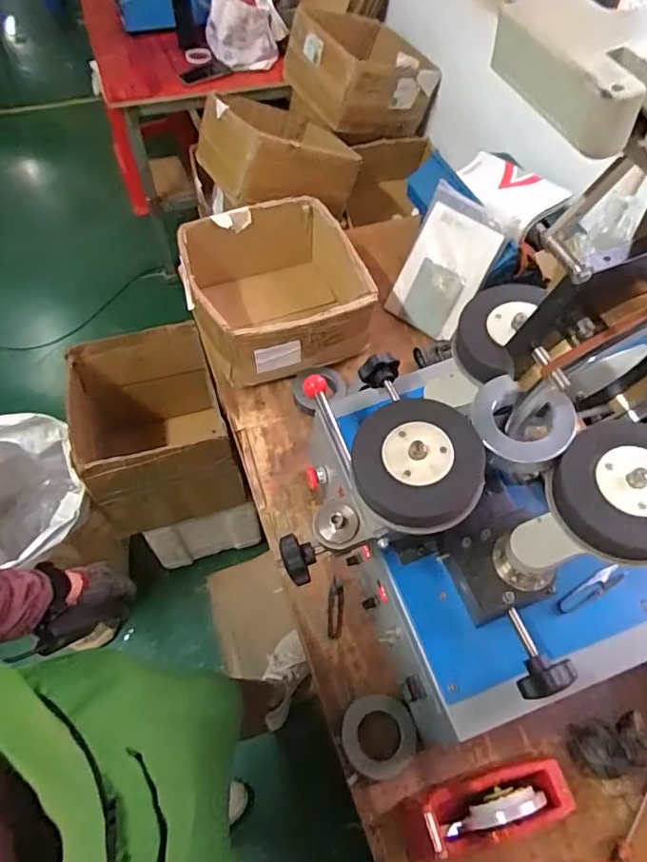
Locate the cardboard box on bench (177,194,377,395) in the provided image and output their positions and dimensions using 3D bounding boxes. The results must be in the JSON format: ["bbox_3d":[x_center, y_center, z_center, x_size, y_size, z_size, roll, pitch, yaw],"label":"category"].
[{"bbox_3d":[-0.084,-0.289,1.099,0.362,0.175,0.333,-15,60,-12],"label":"cardboard box on bench"}]

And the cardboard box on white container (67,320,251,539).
[{"bbox_3d":[-0.382,0.009,1.223,0.301,0.351,0.346,-15,60,-12],"label":"cardboard box on white container"}]

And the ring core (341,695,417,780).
[{"bbox_3d":[0.077,0.431,0.751,0.102,0.034,0.100,1,58,-2],"label":"ring core"}]

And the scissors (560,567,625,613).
[{"bbox_3d":[0.338,0.201,0.670,0.096,0.004,0.024,-29,79,-10],"label":"scissors"}]

